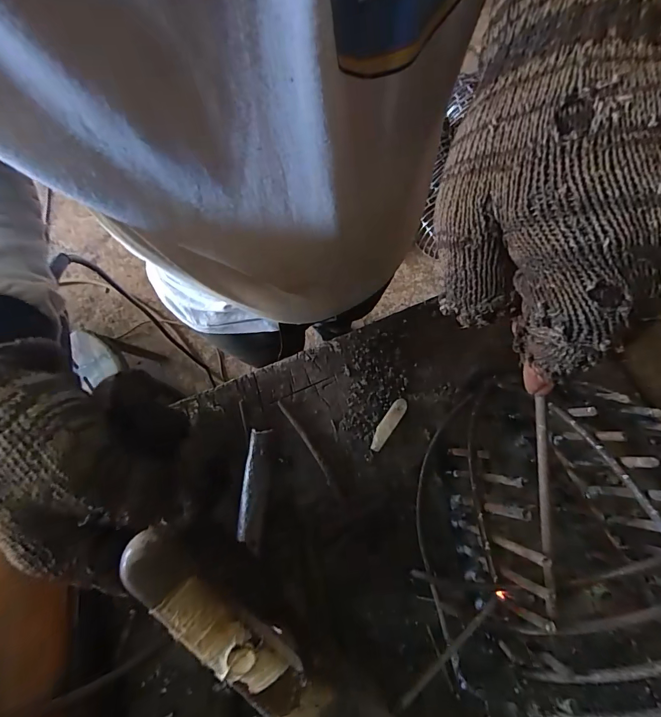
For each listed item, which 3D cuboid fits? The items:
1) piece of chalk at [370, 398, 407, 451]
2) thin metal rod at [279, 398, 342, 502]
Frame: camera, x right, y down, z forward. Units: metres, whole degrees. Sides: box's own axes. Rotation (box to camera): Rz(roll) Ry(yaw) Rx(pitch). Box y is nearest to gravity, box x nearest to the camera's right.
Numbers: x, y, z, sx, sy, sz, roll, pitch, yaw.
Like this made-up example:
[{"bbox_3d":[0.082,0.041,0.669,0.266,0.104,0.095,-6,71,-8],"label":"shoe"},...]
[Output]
[{"bbox_3d":[0.048,0.055,0.328,0.011,0.008,0.047,35,80,9],"label":"piece of chalk"},{"bbox_3d":[-0.017,0.075,0.324,0.006,0.006,0.094,-32,77,-6],"label":"thin metal rod"}]

